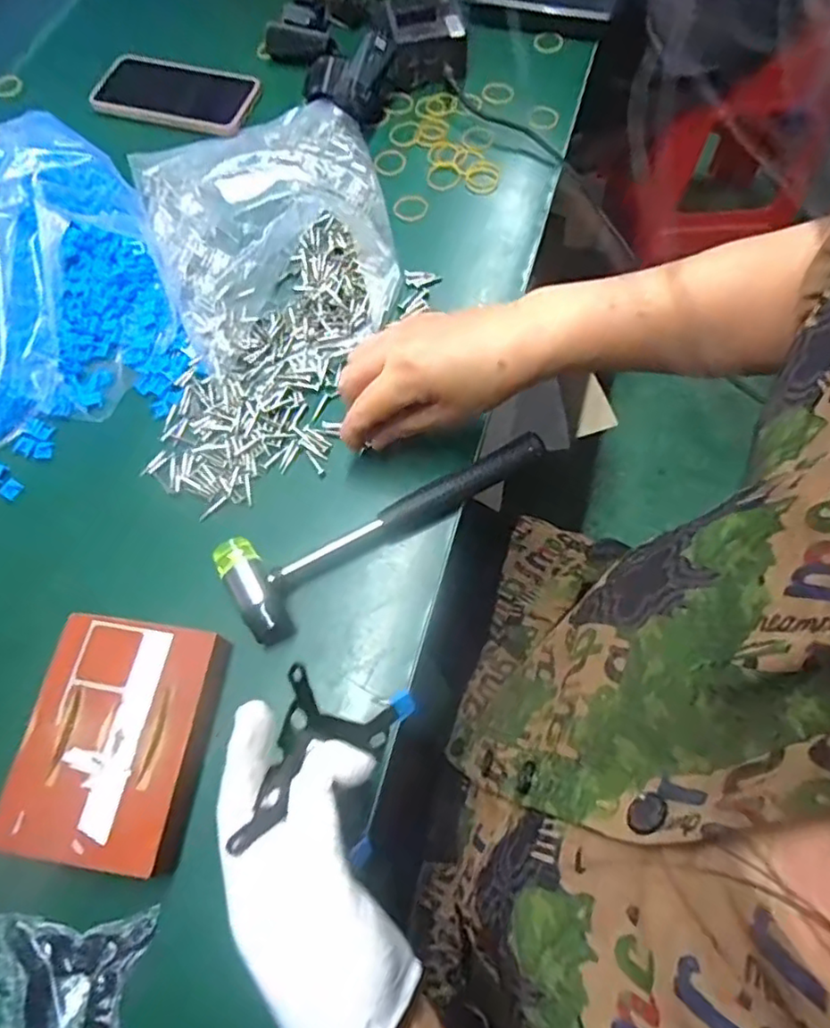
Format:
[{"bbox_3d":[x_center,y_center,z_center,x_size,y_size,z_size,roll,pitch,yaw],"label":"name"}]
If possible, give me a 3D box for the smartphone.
[{"bbox_3d":[-0.241,-0.428,0.642,0.160,0.015,0.084,17,69,9],"label":"smartphone"}]

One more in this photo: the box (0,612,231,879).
[{"bbox_3d":[-0.179,0.135,0.387,0.106,0.030,0.135,7,68,5],"label":"box"}]

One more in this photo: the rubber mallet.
[{"bbox_3d":[-0.022,-0.003,0.447,0.235,0.029,0.076,-34,70,-11],"label":"rubber mallet"}]

